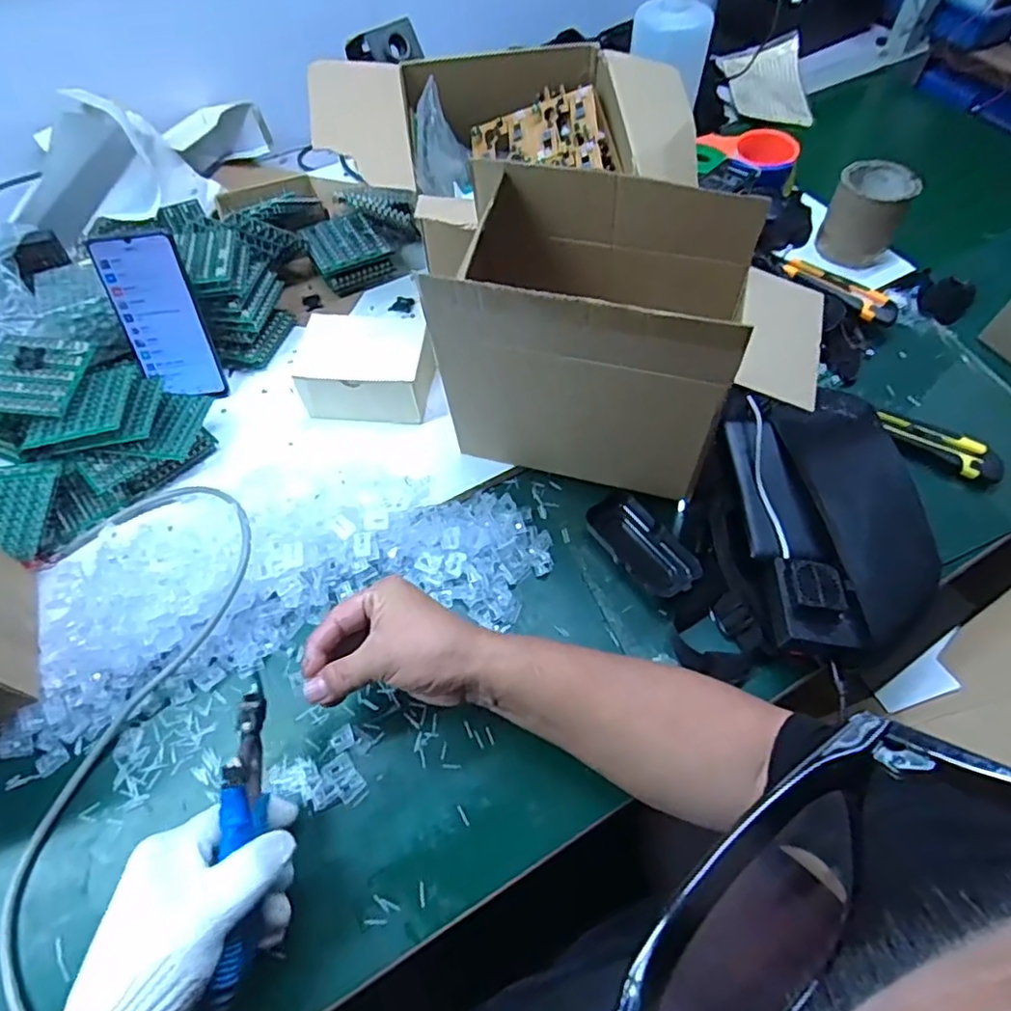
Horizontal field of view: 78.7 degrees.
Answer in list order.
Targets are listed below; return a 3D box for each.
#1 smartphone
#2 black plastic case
[{"bbox_3d":[-0.334,-0.179,0.603,0.073,0.155,0.010,-9,35,-5],"label":"smartphone"},{"bbox_3d":[0.122,0.037,0.556,0.052,0.026,0.108,-37,65,-20],"label":"black plastic case"}]

